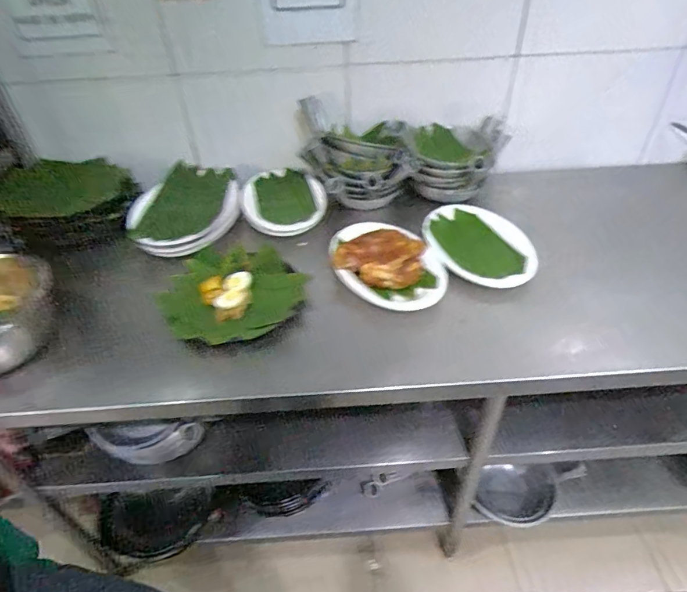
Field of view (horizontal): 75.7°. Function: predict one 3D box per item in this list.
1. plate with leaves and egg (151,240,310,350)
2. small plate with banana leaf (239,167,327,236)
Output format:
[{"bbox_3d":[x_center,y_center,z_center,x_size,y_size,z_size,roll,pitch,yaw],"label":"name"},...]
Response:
[{"bbox_3d":[-0.223,-0.014,0.870,0.255,0.038,0.298,-25,46,-23],"label":"plate with leaves and egg"},{"bbox_3d":[-0.153,-0.245,1.116,0.200,0.038,0.293,-13,42,-11],"label":"small plate with banana leaf"}]

